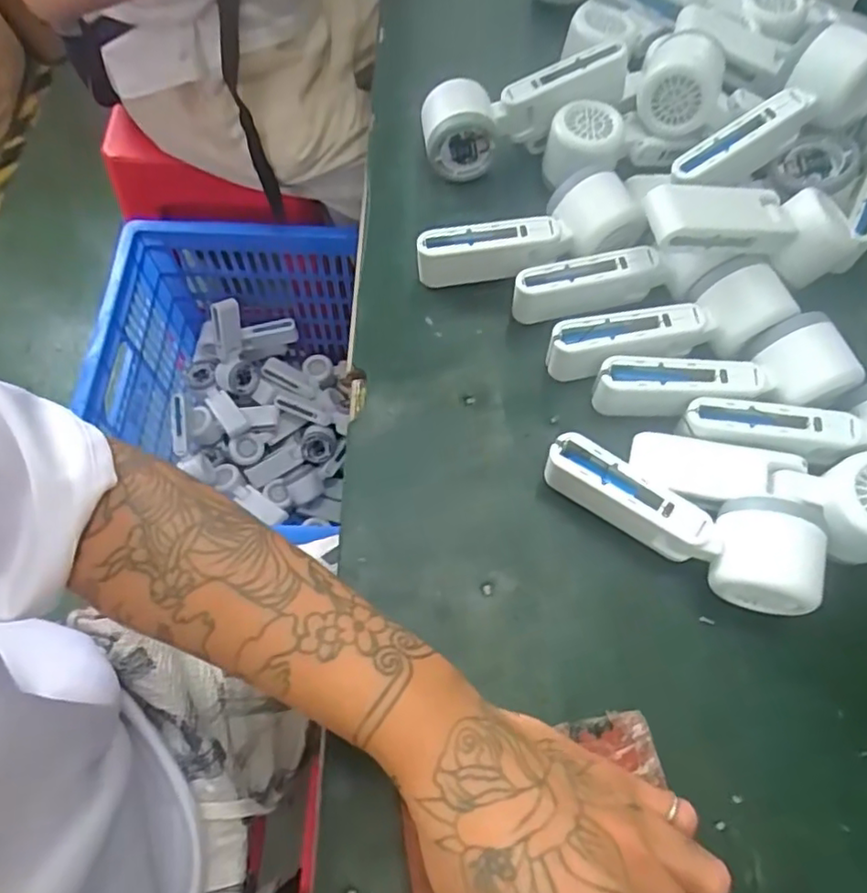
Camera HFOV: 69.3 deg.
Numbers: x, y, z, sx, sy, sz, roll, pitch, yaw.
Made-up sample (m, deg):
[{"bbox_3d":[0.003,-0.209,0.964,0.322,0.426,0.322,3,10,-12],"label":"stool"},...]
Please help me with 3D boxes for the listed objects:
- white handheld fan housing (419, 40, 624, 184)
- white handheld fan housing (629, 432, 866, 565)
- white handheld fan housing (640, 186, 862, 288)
[{"bbox_3d":[0.073,-0.274,0.503,0.170,0.050,0.067,-20,68,4],"label":"white handheld fan housing"},{"bbox_3d":[0.212,0.026,0.395,0.169,0.047,0.058,14,65,18],"label":"white handheld fan housing"},{"bbox_3d":[0.216,-0.150,0.435,0.164,0.045,0.057,3,65,-17],"label":"white handheld fan housing"}]

